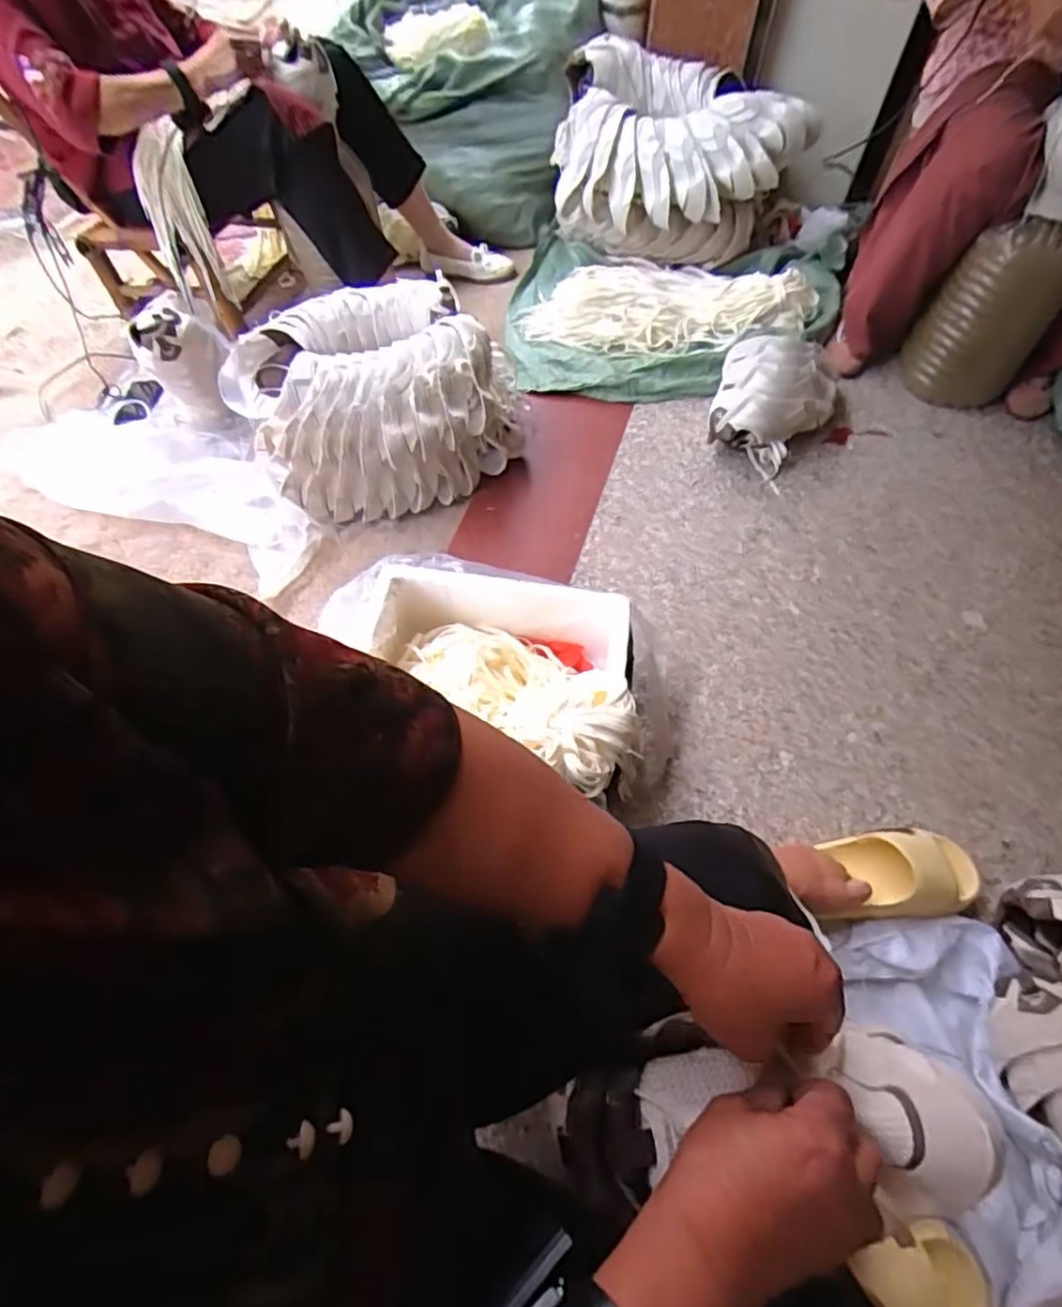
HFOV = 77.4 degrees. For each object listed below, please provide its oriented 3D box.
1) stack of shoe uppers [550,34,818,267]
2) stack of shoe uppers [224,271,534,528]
[{"bbox_3d":[0.295,-1.030,1.406,0.458,0.279,0.302,-7,60,-4],"label":"stack of shoe uppers"},{"bbox_3d":[-0.280,-0.446,1.156,0.521,0.219,0.331,-9,61,-5],"label":"stack of shoe uppers"}]

